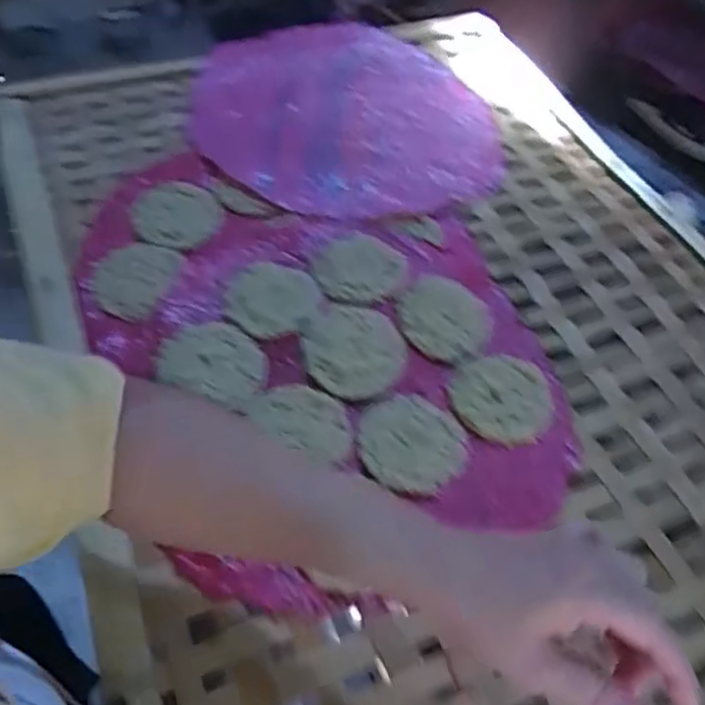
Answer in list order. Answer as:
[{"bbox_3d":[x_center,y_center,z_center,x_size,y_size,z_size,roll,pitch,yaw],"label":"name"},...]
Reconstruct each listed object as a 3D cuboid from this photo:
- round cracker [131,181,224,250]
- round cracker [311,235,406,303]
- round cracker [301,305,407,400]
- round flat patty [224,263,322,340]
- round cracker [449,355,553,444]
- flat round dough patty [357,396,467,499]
[{"bbox_3d":[-0.162,-0.128,0.634,0.080,0.011,0.079,3,52,-4],"label":"round cracker"},{"bbox_3d":[0.006,-0.075,0.593,0.077,0.012,0.080,3,52,-4],"label":"round cracker"},{"bbox_3d":[0.002,-0.003,0.543,0.081,0.011,0.084,3,52,-4],"label":"round cracker"},{"bbox_3d":[-0.065,-0.046,0.570,0.076,0.010,0.080,3,52,-4],"label":"round flat patty"},{"bbox_3d":[0.121,0.035,0.537,0.081,0.009,0.073,-16,55,-18],"label":"round cracker"},{"bbox_3d":[0.045,0.067,0.504,0.076,0.005,0.084,34,56,19],"label":"flat round dough patty"}]

